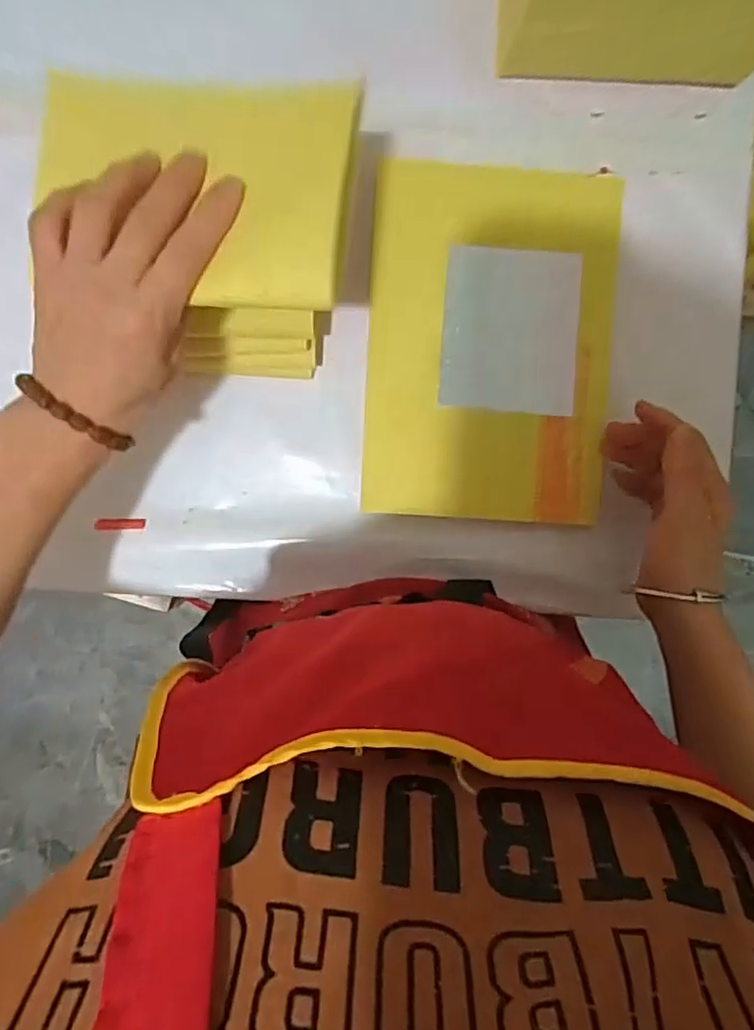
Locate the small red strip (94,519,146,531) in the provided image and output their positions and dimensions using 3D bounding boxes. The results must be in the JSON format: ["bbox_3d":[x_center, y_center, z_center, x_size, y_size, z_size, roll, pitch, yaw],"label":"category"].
[{"bbox_3d":[-0.174,0.006,0.435,0.035,0.008,0.008,0,93,-1],"label":"small red strip"}]

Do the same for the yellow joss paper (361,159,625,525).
[{"bbox_3d":[0.072,-0.105,0.413,0.154,0.013,0.213,3,98,1],"label":"yellow joss paper"}]

